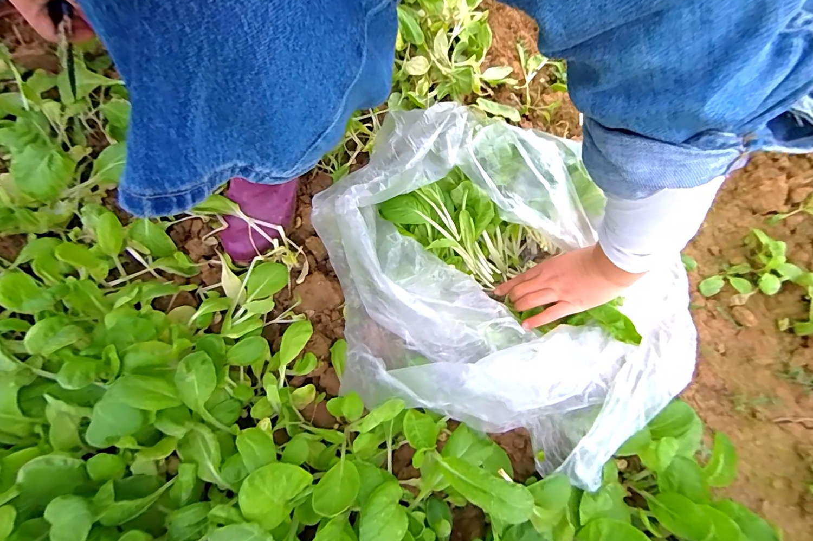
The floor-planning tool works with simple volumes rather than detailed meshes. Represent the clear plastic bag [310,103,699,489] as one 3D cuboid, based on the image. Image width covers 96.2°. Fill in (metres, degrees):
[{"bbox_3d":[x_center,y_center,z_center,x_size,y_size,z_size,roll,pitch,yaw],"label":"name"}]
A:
[{"bbox_3d":[0.102,0.002,0.428,0.413,0.148,0.353,23,79,4],"label":"clear plastic bag"}]

